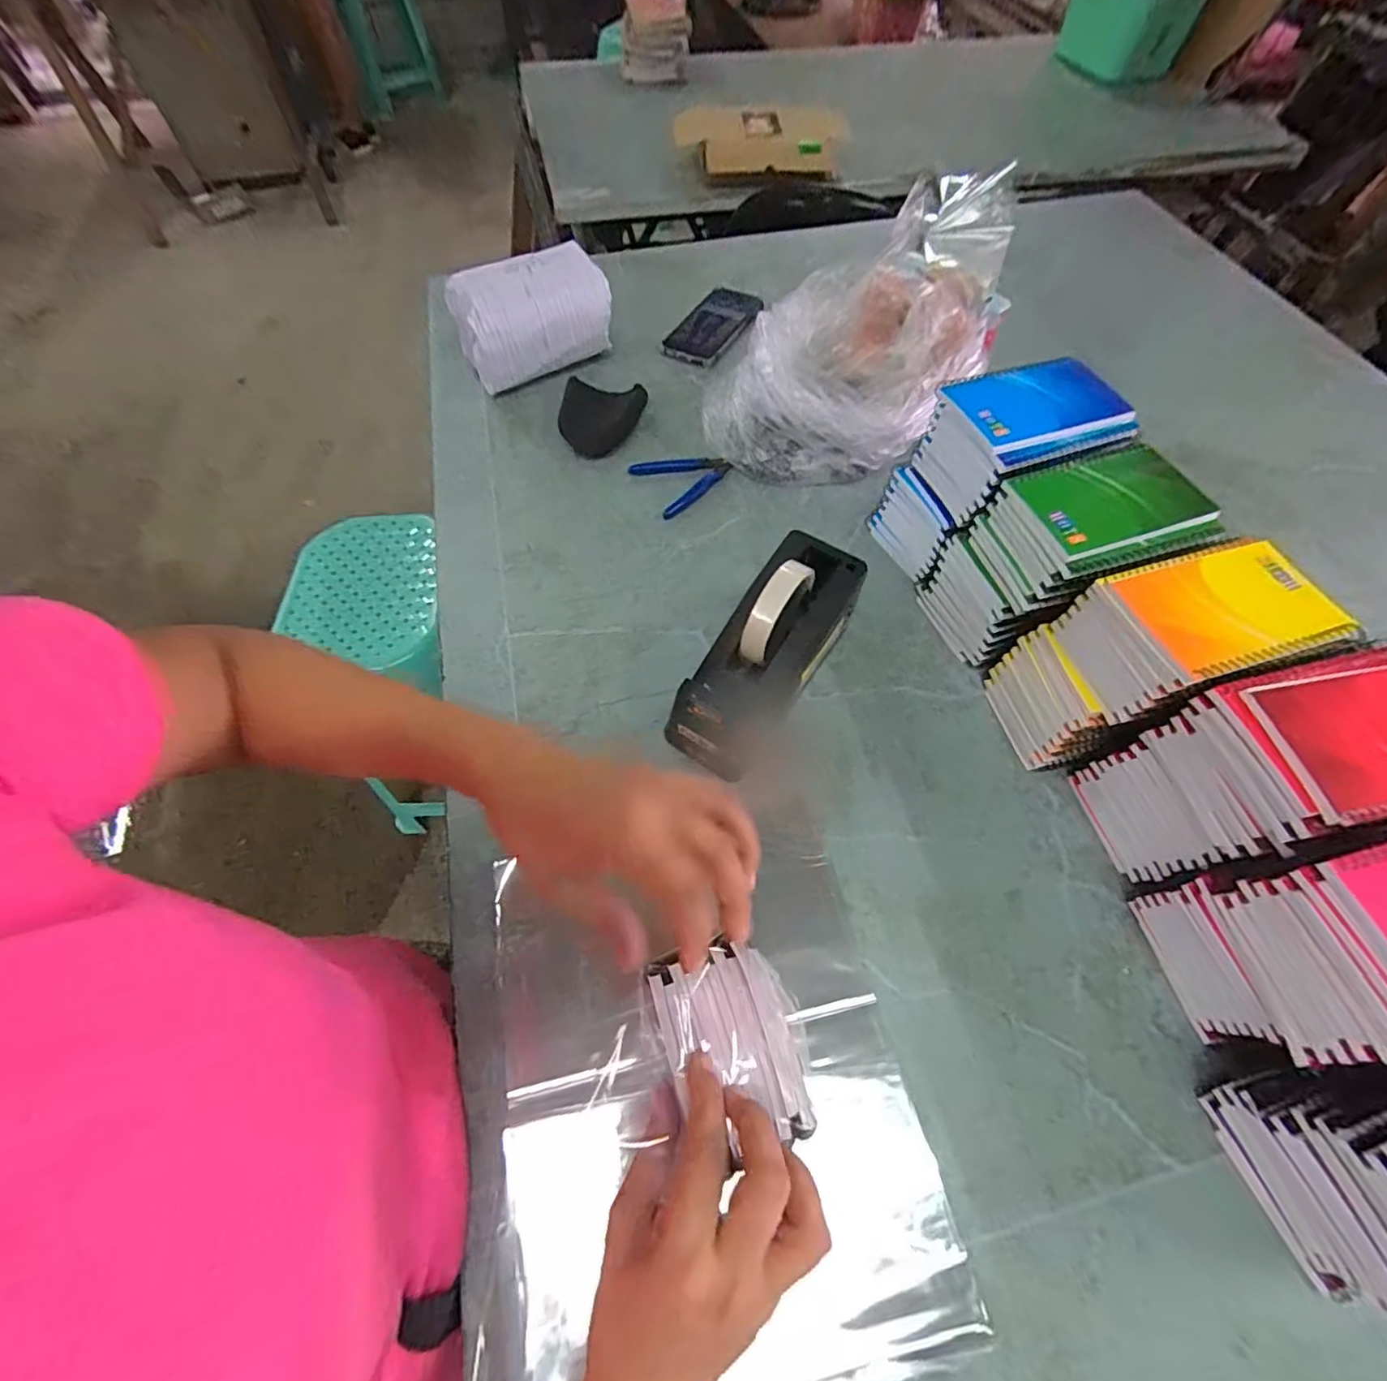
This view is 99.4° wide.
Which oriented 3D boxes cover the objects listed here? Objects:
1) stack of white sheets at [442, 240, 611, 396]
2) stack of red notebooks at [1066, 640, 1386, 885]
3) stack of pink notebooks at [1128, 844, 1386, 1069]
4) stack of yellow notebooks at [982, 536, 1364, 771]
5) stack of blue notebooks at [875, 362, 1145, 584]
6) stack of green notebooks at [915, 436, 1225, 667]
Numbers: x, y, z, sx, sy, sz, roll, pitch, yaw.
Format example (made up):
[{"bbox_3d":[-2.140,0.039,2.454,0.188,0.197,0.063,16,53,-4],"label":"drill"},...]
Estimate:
[{"bbox_3d":[-0.200,-0.463,0.734,0.184,0.100,0.114,-18,62,-11],"label":"stack of white sheets"},{"bbox_3d":[0.384,0.062,0.403,0.135,0.167,0.093,-11,61,-7],"label":"stack of red notebooks"},{"bbox_3d":[0.382,0.149,0.352,0.135,0.170,0.097,-11,62,-5],"label":"stack of pink notebooks"},{"bbox_3d":[0.343,-0.016,0.452,0.136,0.165,0.098,-9,61,-6],"label":"stack of yellow notebooks"},{"bbox_3d":[0.274,-0.192,0.545,0.141,0.171,0.112,-19,62,-12],"label":"stack of blue notebooks"},{"bbox_3d":[0.307,-0.104,0.504,0.146,0.164,0.112,-15,62,-10],"label":"stack of green notebooks"}]

